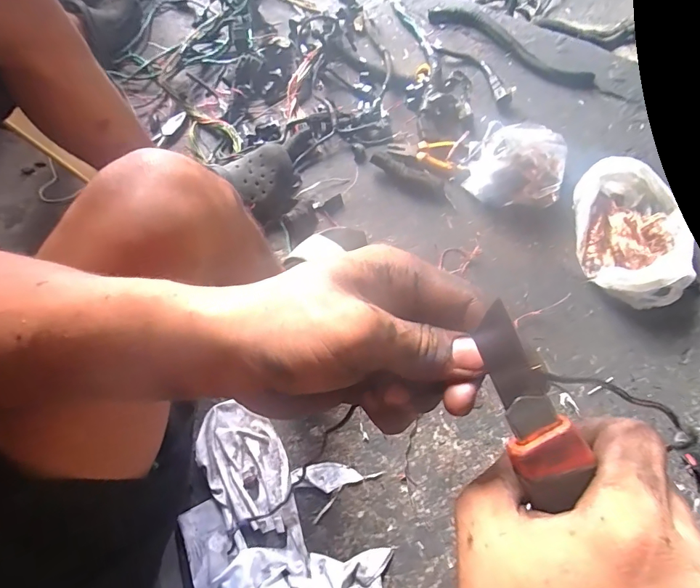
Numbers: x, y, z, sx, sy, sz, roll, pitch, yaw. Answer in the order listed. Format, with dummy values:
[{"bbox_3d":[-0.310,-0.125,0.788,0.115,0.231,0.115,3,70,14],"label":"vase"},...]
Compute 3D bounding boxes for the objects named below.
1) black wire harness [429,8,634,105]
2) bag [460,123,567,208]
[{"bbox_3d":[0.390,-0.532,0.915,0.470,0.021,0.063,36,78,11],"label":"black wire harness"},{"bbox_3d":[0.318,-0.253,0.800,0.172,0.066,0.156,9,74,4],"label":"bag"}]

